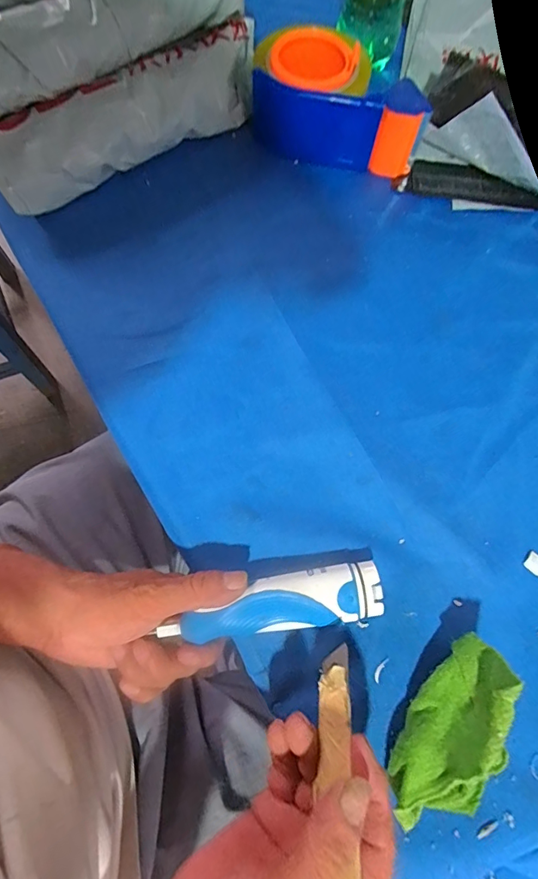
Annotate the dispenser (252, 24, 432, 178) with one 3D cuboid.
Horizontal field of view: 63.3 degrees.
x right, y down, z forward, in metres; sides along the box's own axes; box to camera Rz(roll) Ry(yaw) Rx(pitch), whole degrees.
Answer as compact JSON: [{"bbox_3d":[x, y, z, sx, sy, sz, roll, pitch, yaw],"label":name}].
[{"bbox_3d":[0.062,-0.310,0.398,0.157,0.060,0.100,11,73,1],"label":"dispenser"}]

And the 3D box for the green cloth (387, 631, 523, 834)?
[{"bbox_3d":[0.110,0.173,0.252,0.049,0.052,0.110,34,74,8],"label":"green cloth"}]

